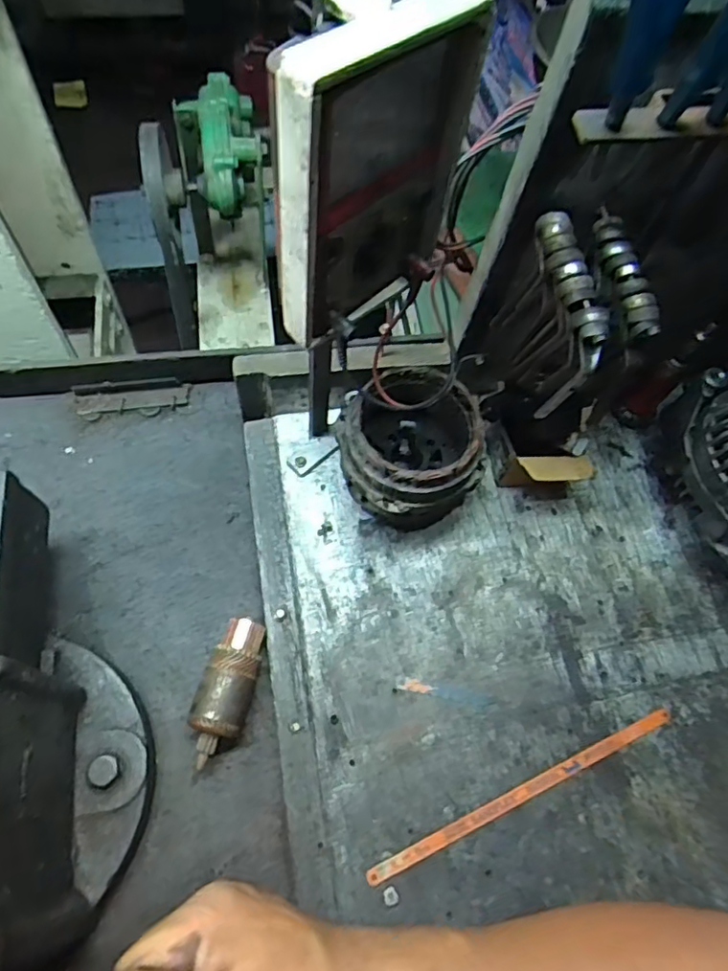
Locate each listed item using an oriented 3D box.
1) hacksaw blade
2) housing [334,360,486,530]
[{"bbox_3d":[0.144,0.266,0.515,0.301,0.004,0.015,-20,67,-16],"label":"hacksaw blade"},{"bbox_3d":[0.042,-0.024,0.575,0.122,0.134,0.121,3,64,-6],"label":"housing"}]

